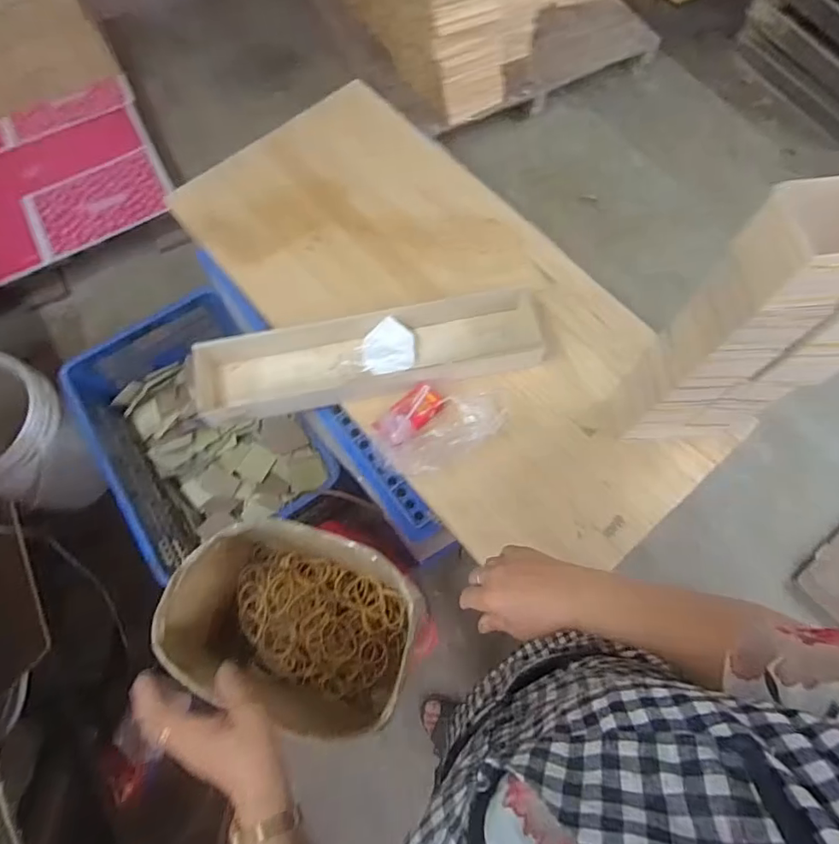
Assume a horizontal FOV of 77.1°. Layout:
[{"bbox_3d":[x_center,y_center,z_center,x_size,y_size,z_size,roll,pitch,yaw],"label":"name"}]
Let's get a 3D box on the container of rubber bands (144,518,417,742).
[{"bbox_3d":[-0.161,0.273,0.730,0.304,0.171,0.221,22,71,9],"label":"container of rubber bands"}]

